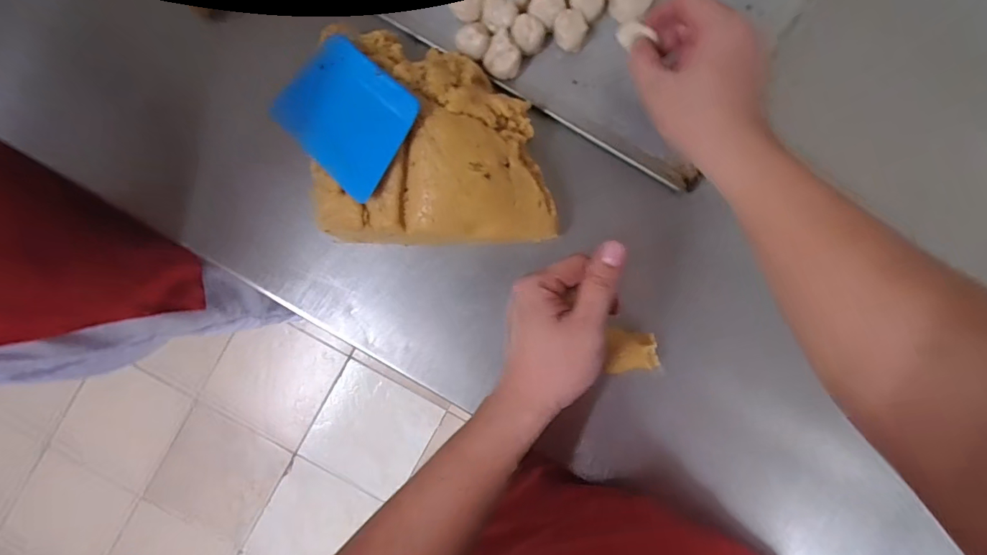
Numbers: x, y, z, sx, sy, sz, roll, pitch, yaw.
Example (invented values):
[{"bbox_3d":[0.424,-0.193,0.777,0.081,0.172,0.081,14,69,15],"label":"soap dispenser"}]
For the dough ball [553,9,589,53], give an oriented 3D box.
[{"bbox_3d":[0.069,-0.222,0.428,0.030,0.021,0.026,36,89,0],"label":"dough ball"}]

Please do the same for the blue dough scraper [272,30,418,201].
[{"bbox_3d":[-0.118,-0.131,0.376,0.123,0.004,0.089,44,97,17],"label":"blue dough scraper"}]

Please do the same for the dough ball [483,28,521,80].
[{"bbox_3d":[0.009,-0.195,0.424,0.033,0.025,0.033,0,90,-1],"label":"dough ball"}]

